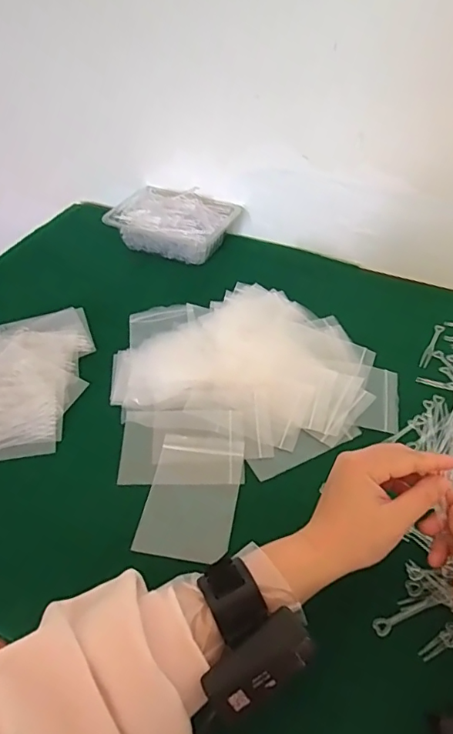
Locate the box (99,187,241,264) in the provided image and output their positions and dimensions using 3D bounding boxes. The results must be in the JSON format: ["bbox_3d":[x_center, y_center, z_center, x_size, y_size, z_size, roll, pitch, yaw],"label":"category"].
[{"bbox_3d":[-0.078,-0.219,0.782,0.178,0.060,0.118,15,52,15],"label":"box"}]

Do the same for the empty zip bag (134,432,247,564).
[{"bbox_3d":[-0.031,0.120,0.478,0.081,0.008,0.122,6,49,8],"label":"empty zip bag"}]

